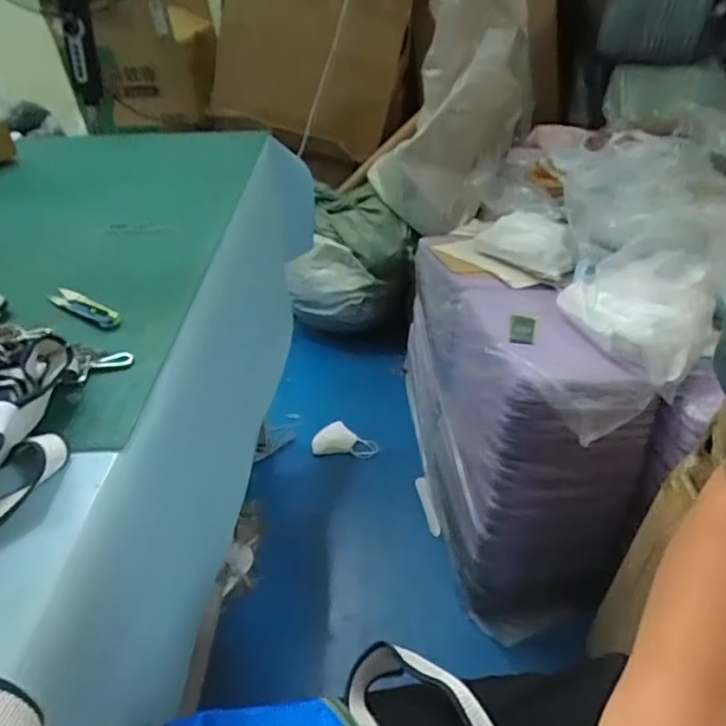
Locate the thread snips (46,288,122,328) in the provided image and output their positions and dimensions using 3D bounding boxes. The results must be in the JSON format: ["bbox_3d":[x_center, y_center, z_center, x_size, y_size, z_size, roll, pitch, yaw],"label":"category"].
[{"bbox_3d":[-0.299,-0.060,0.612,0.109,0.010,0.023,22,42,27],"label":"thread snips"}]

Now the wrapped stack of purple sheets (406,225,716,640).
[{"bbox_3d":[0.323,0.091,1.259,0.354,0.537,0.750,-7,37,-9],"label":"wrapped stack of purple sheets"}]

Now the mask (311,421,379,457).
[{"bbox_3d":[-0.046,0.202,1.512,0.172,0.038,0.109,2,37,2],"label":"mask"}]

